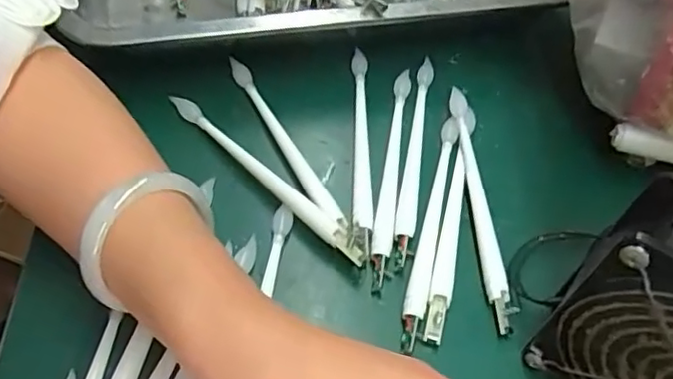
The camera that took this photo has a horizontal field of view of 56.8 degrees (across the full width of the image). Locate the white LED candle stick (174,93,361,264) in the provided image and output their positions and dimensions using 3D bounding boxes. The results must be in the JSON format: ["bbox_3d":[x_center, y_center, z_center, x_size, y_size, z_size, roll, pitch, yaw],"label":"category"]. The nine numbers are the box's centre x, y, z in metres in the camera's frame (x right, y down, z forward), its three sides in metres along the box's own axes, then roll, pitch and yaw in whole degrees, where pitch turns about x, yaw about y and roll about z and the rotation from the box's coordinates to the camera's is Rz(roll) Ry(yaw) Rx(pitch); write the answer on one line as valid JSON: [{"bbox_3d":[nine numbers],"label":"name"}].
[{"bbox_3d":[-0.040,-0.010,0.351,0.151,0.008,0.014,40,62,21],"label":"white LED candle stick"}]

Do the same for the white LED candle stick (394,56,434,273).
[{"bbox_3d":[0.047,-0.021,0.376,0.011,0.010,0.156,10,55,3],"label":"white LED candle stick"}]

